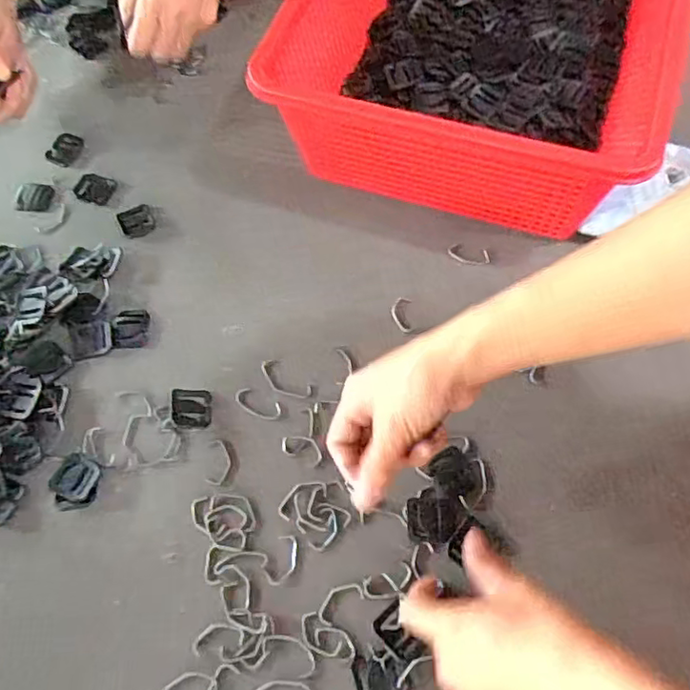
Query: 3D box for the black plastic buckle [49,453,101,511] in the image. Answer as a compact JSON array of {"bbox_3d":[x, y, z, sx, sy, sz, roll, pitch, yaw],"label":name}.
[{"bbox_3d":[-0.200,0.101,0.460,0.036,0.007,0.039,11,65,8],"label":"black plastic buckle"}]

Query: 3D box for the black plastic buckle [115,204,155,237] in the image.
[{"bbox_3d":[-0.190,-0.112,0.566,0.030,0.006,0.036,-24,66,-9],"label":"black plastic buckle"}]

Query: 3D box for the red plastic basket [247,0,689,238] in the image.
[{"bbox_3d":[0.127,-0.291,0.571,0.295,0.128,0.372,17,66,10],"label":"red plastic basket"}]

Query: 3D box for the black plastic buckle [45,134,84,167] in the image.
[{"bbox_3d":[-0.273,-0.190,0.609,0.030,0.007,0.035,29,69,15],"label":"black plastic buckle"}]

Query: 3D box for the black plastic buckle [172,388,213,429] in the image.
[{"bbox_3d":[-0.118,0.048,0.482,0.030,0.007,0.033,-3,64,1],"label":"black plastic buckle"}]

